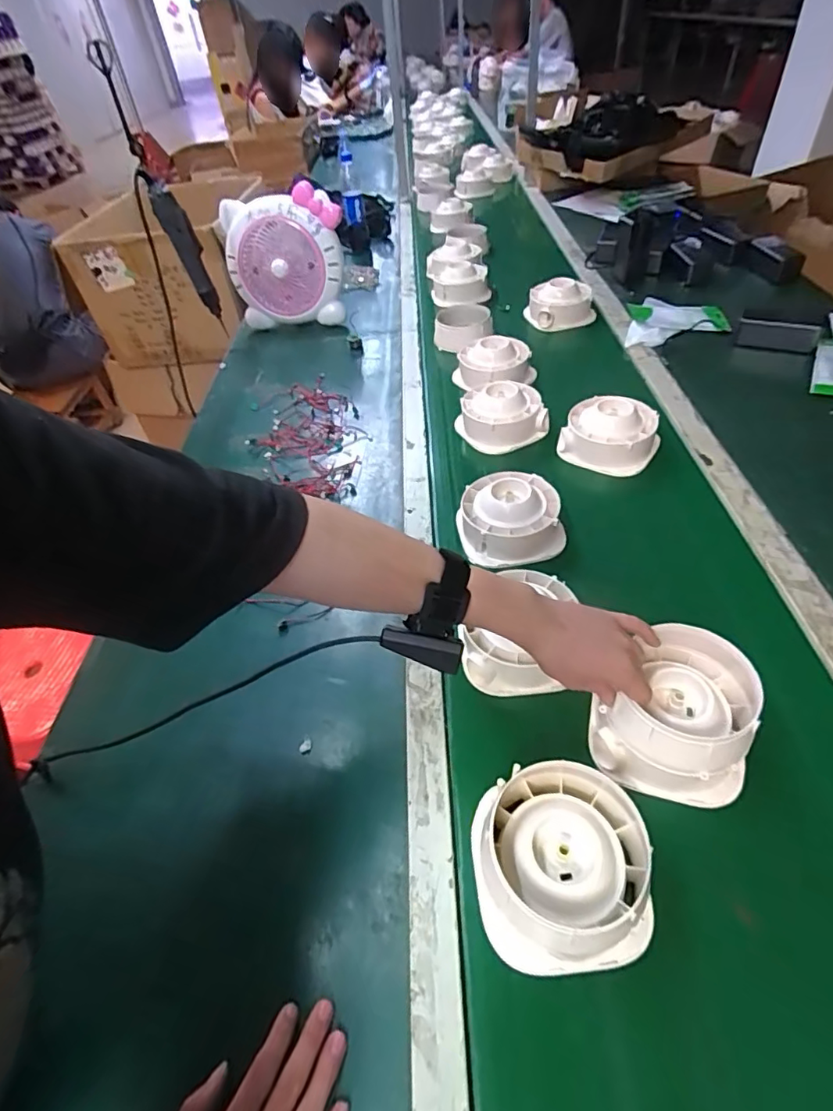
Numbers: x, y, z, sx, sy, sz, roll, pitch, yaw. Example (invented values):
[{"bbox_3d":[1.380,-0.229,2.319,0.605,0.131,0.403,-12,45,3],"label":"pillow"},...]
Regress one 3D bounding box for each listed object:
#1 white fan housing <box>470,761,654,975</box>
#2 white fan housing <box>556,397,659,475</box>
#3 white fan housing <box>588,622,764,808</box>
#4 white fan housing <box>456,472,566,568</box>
[{"bbox_3d":[0.116,0.242,0.425,0.136,0.083,0.133,-3,48,4],"label":"white fan housing"},{"bbox_3d":[0.298,-0.192,0.814,0.135,0.056,0.100,25,55,26],"label":"white fan housing"},{"bbox_3d":[0.237,0.141,0.492,0.131,0.092,0.127,-3,48,4],"label":"white fan housing"},{"bbox_3d":[0.126,-0.046,0.716,0.136,0.069,0.144,-2,48,2],"label":"white fan housing"}]

